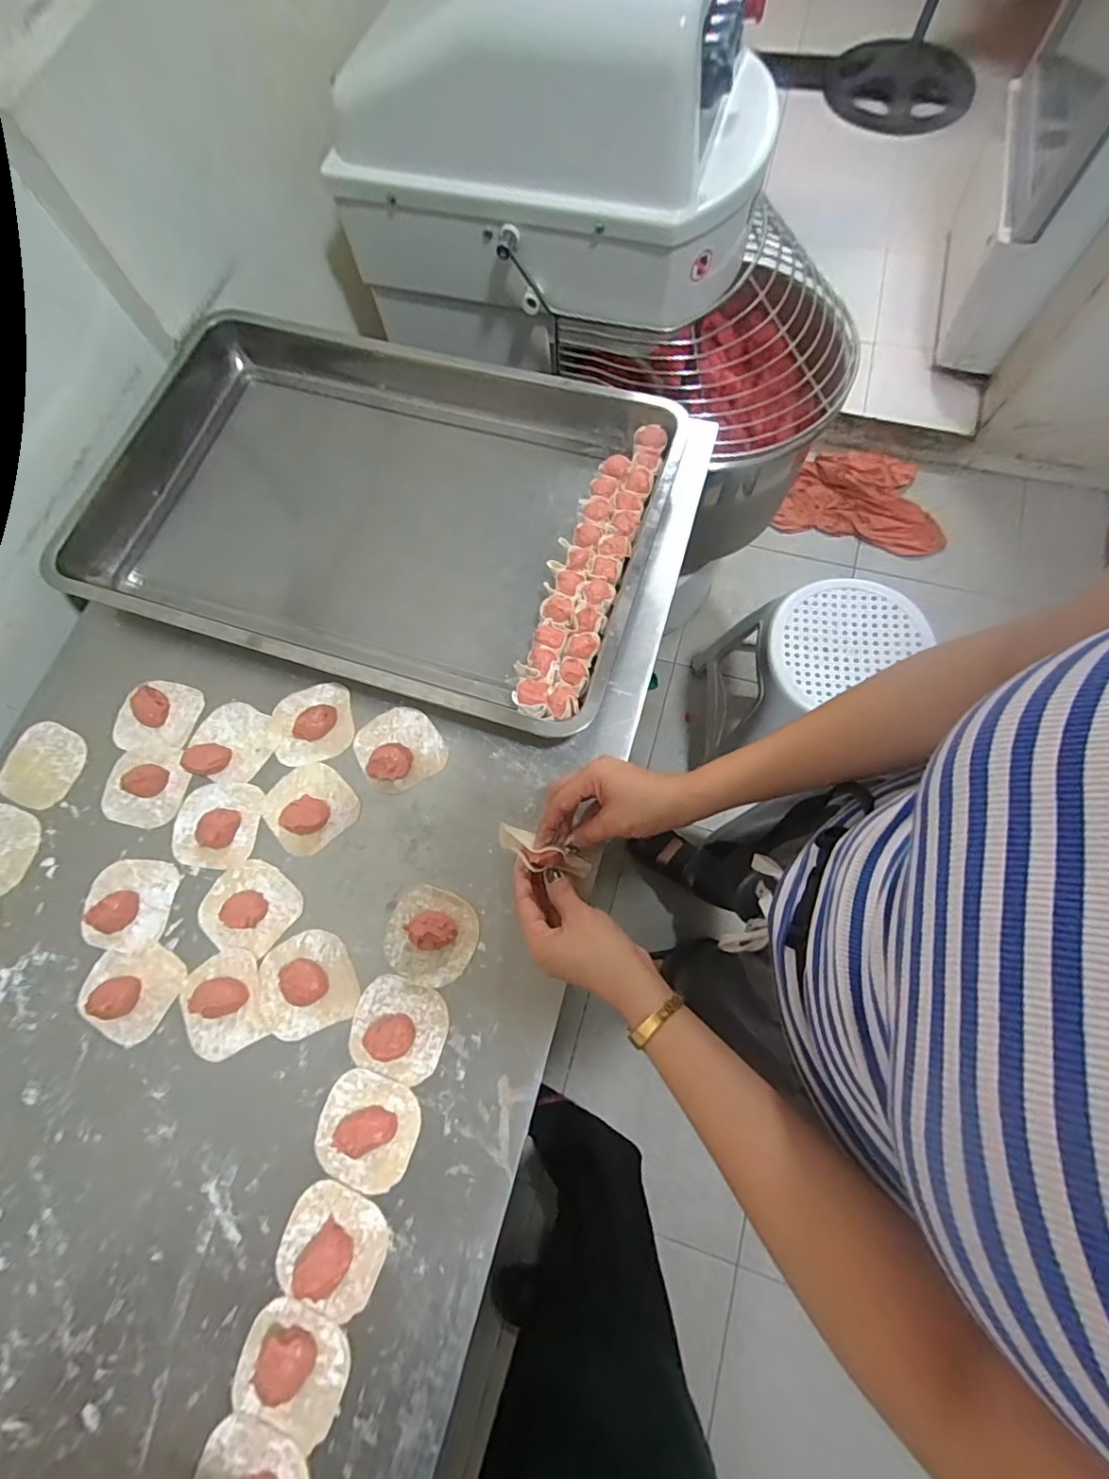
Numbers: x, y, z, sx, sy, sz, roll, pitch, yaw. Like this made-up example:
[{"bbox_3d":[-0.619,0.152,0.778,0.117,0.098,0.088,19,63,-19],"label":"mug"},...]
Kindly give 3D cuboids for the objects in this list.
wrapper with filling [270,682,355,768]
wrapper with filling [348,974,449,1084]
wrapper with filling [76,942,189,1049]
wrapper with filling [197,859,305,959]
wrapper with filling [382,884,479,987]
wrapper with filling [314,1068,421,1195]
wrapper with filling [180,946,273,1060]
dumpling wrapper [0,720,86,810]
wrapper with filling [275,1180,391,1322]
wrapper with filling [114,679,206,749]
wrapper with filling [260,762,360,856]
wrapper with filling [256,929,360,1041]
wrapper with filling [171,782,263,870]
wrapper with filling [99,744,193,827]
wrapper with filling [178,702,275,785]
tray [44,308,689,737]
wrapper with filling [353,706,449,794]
[{"bbox_3d":[-0.238,-0.019,0.522,0.078,0.023,0.075,-17,73,-2],"label":"wrapper with filling"},{"bbox_3d":[-0.130,0.236,0.440,0.078,0.021,0.072,15,75,8],"label":"wrapper with filling"},{"bbox_3d":[-0.367,0.213,0.463,0.078,0.019,0.078,-1,71,2],"label":"wrapper with filling"},{"bbox_3d":[-0.274,0.148,0.475,0.080,0.023,0.076,-1,73,3],"label":"wrapper with filling"},{"bbox_3d":[-0.108,0.167,0.461,0.076,0.024,0.075,-1,73,3],"label":"wrapper with filling"},{"bbox_3d":[-0.149,0.306,0.420,0.078,0.020,0.074,16,75,8],"label":"wrapper with filling"},{"bbox_3d":[-0.283,0.223,0.453,0.069,0.017,0.079,-20,73,-3],"label":"wrapper with filling"},{"bbox_3d":[-0.506,0.025,0.534,0.078,0.005,0.078,21,76,10],"label":"dumpling wrapper"},{"bbox_3d":[-0.167,0.380,0.400,0.077,0.017,0.073,-1,73,3],"label":"wrapper with filling"},{"bbox_3d":[-0.401,-0.026,0.537,0.084,0.022,0.070,8,74,6],"label":"wrapper with filling"},{"bbox_3d":[-0.231,0.061,0.500,0.077,0.020,0.077,-1,73,3],"label":"wrapper with filling"},{"bbox_3d":[-0.214,0.206,0.455,0.080,0.017,0.079,-1,73,3],"label":"wrapper with filling"},{"bbox_3d":[-0.317,0.076,0.500,0.079,0.017,0.077,5,73,5],"label":"wrapper with filling"},{"bbox_3d":[-0.395,0.040,0.513,0.080,0.022,0.077,9,74,6],"label":"wrapper with filling"},{"bbox_3d":[-0.317,0.002,0.525,0.079,0.015,0.079,29,77,12],"label":"wrapper with filling"},{"bbox_3d":[-0.213,-0.257,0.588,0.643,0.058,0.395,17,75,9],"label":"tray"},{"bbox_3d":[-0.150,0.006,0.515,0.077,0.018,0.078,-1,73,3],"label":"wrapper with filling"}]

